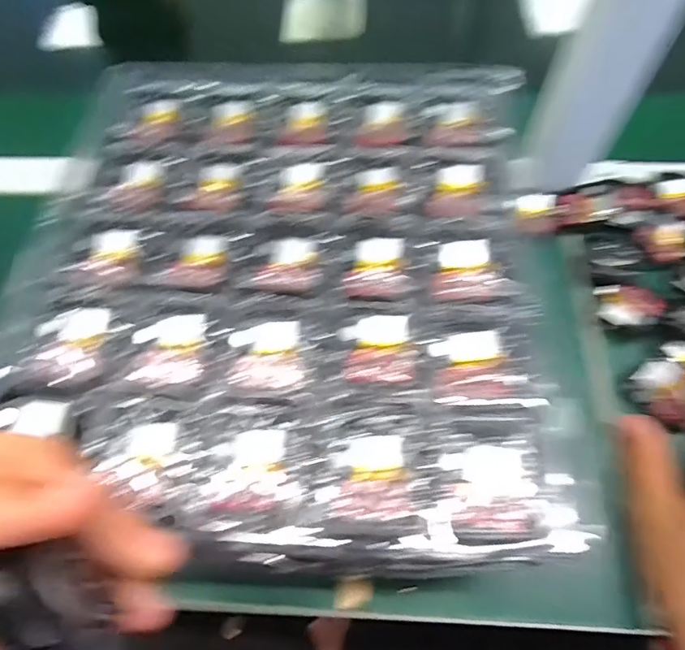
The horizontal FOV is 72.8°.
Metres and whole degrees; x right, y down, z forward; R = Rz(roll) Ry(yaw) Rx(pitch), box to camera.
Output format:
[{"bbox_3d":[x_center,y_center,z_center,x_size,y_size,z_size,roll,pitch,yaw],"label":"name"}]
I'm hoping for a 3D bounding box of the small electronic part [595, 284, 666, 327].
[{"bbox_3d":[0.202,-0.013,0.328,0.042,0.012,0.033,-6,63,-2],"label":"small electronic part"}]

